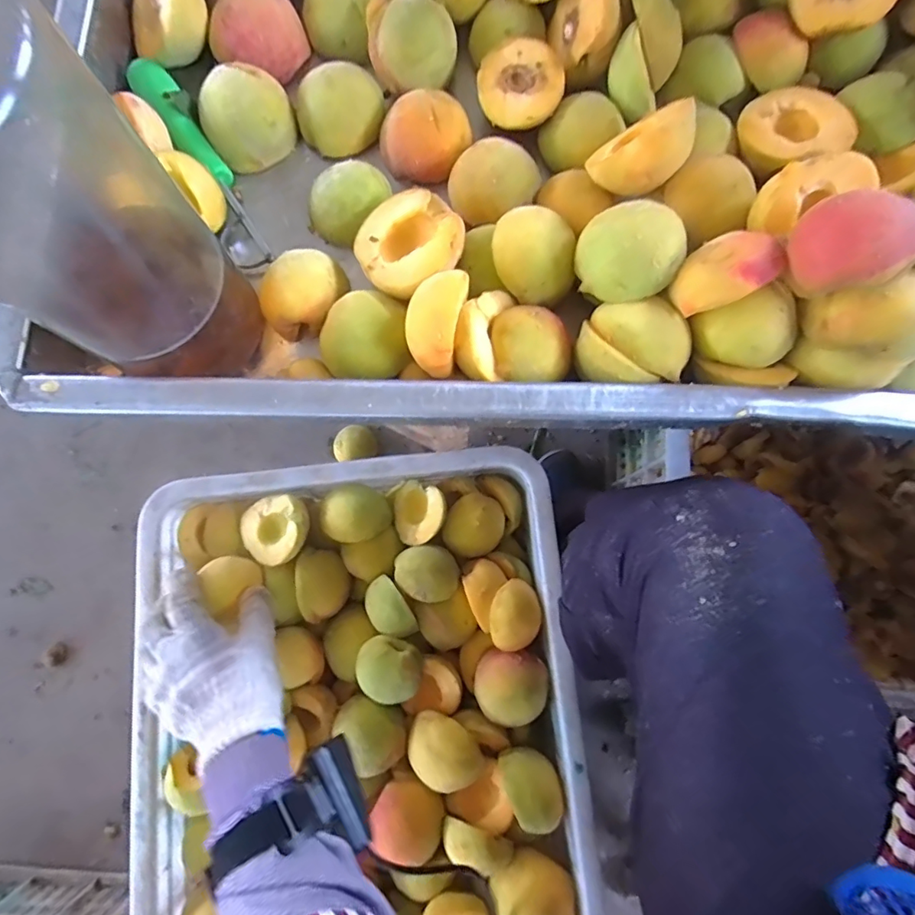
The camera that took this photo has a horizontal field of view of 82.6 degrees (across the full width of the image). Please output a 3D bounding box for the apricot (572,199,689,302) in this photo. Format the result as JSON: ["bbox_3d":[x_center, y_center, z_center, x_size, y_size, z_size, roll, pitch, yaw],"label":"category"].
[{"bbox_3d":[0.098,-0.118,0.295,0.057,0.042,0.048,25,80,6],"label":"apricot"}]

